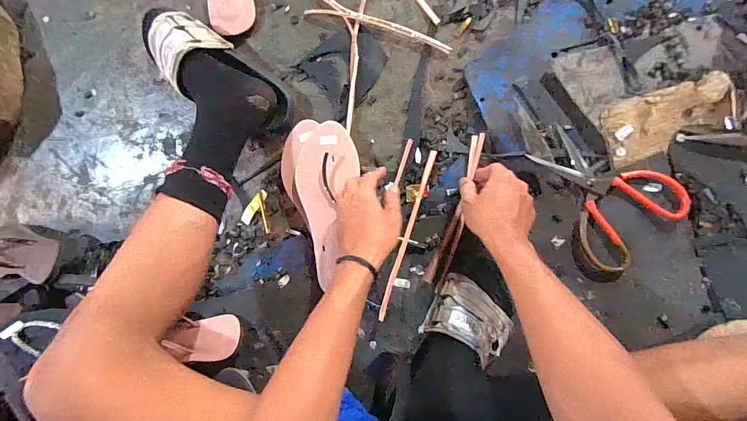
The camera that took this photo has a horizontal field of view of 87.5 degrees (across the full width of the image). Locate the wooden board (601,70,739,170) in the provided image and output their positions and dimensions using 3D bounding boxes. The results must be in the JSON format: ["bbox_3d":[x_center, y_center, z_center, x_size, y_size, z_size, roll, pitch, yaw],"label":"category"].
[{"bbox_3d":[0.392,-0.123,0.515,0.172,0.012,0.079,-20,86,8],"label":"wooden board"}]

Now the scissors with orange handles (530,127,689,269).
[{"bbox_3d":[0.298,-0.025,0.518,0.141,0.015,0.182,-45,83,6],"label":"scissors with orange handles"}]

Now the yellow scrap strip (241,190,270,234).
[{"bbox_3d":[-0.186,0.003,0.611,0.042,0.005,0.065,-6,88,9],"label":"yellow scrap strip"}]

